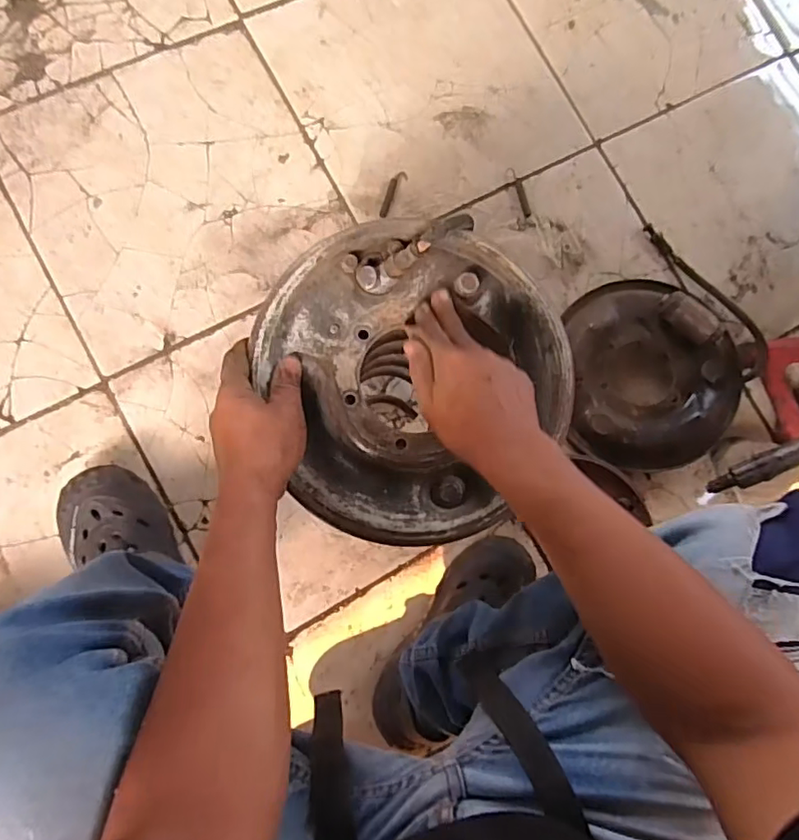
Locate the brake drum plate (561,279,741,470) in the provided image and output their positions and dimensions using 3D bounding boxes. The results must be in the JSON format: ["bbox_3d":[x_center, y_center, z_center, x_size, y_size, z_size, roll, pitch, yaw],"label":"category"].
[{"bbox_3d":[0.365,-0.072,0.828,0.245,0.089,0.275,-1,84,-7],"label":"brake drum plate"}]

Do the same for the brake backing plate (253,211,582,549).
[{"bbox_3d":[0.019,-0.039,0.480,0.249,0.055,0.266,1,84,-7],"label":"brake backing plate"}]

